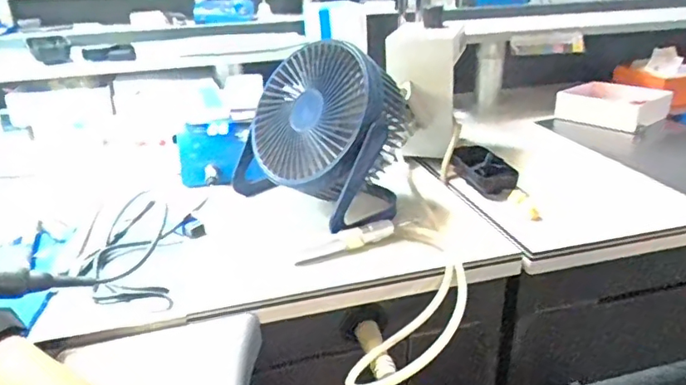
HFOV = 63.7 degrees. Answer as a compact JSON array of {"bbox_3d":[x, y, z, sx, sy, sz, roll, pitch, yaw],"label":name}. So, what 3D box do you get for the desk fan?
[{"bbox_3d":[-0.021,-0.065,0.614,0.196,0.172,0.127,20,32,39],"label":"desk fan"}]

